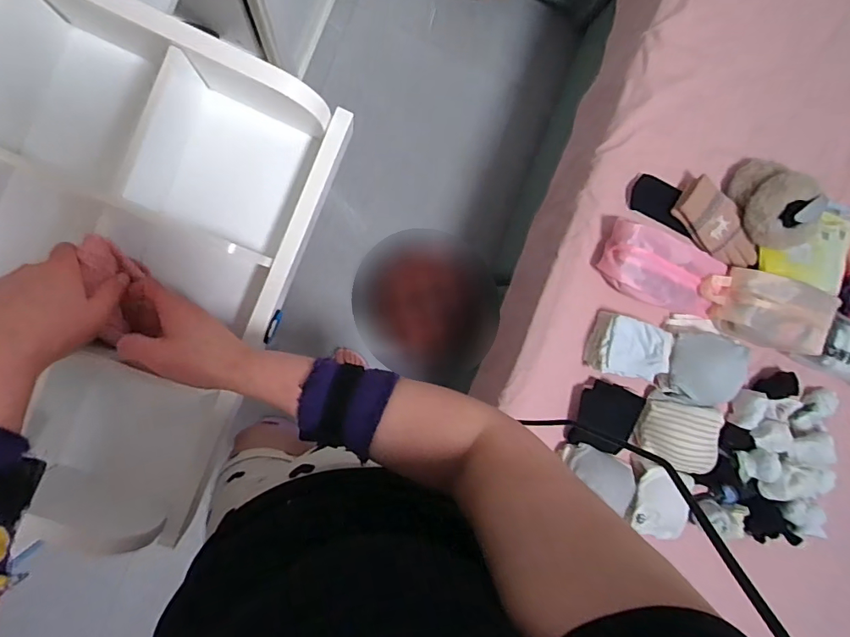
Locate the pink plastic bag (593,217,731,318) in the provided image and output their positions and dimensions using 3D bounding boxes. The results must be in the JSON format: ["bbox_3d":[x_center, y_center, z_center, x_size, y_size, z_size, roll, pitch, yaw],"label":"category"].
[{"bbox_3d":[0.438,-0.090,0.883,0.226,0.057,0.138,13,89,-9],"label":"pink plastic bag"}]

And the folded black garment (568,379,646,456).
[{"bbox_3d":[0.340,0.187,0.904,0.115,0.028,0.122,21,88,-9],"label":"folded black garment"}]

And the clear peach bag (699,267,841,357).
[{"bbox_3d":[0.636,-0.013,0.896,0.260,0.064,0.126,13,89,-9],"label":"clear peach bag"}]

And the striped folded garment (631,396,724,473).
[{"bbox_3d":[0.476,0.220,0.899,0.152,0.053,0.128,10,90,-9],"label":"striped folded garment"}]

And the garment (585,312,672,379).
[{"bbox_3d":[0.369,0.053,0.884,0.124,0.070,0.108,14,89,-9],"label":"garment"}]

